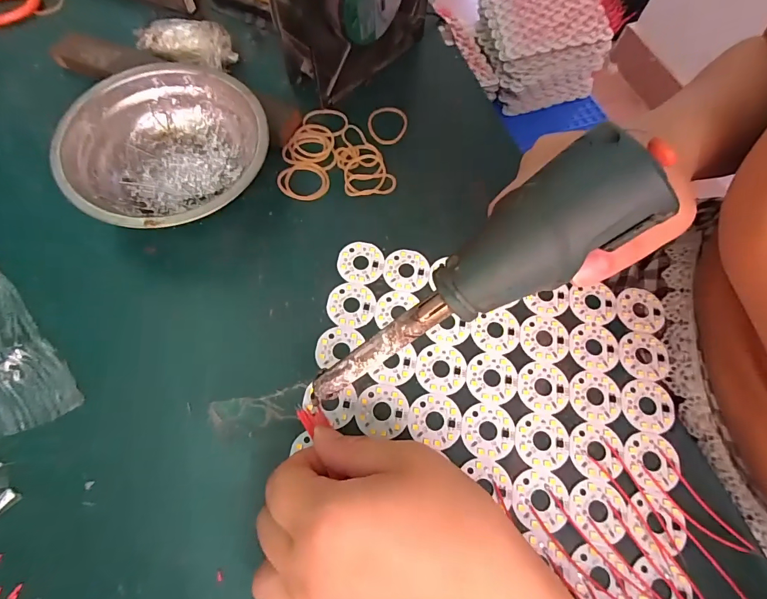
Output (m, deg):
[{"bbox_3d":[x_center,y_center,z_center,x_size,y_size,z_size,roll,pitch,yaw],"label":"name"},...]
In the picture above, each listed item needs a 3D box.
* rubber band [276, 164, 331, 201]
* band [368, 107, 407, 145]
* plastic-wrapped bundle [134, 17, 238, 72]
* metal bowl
[{"bbox_3d":[-0.058,-0.086,0.292,0.037,0.004,0.030,2,68,-1],"label":"rubber band"},{"bbox_3d":[0.003,-0.138,0.314,0.031,0.004,0.035,-2,68,-3],"label":"band"},{"bbox_3d":[-0.159,-0.203,0.322,0.073,0.029,0.024,-2,68,-3],"label":"plastic-wrapped bundle"},{"bbox_3d":[-0.141,-0.096,0.273,0.119,0.043,0.126,1,68,-2],"label":"metal bowl"}]

